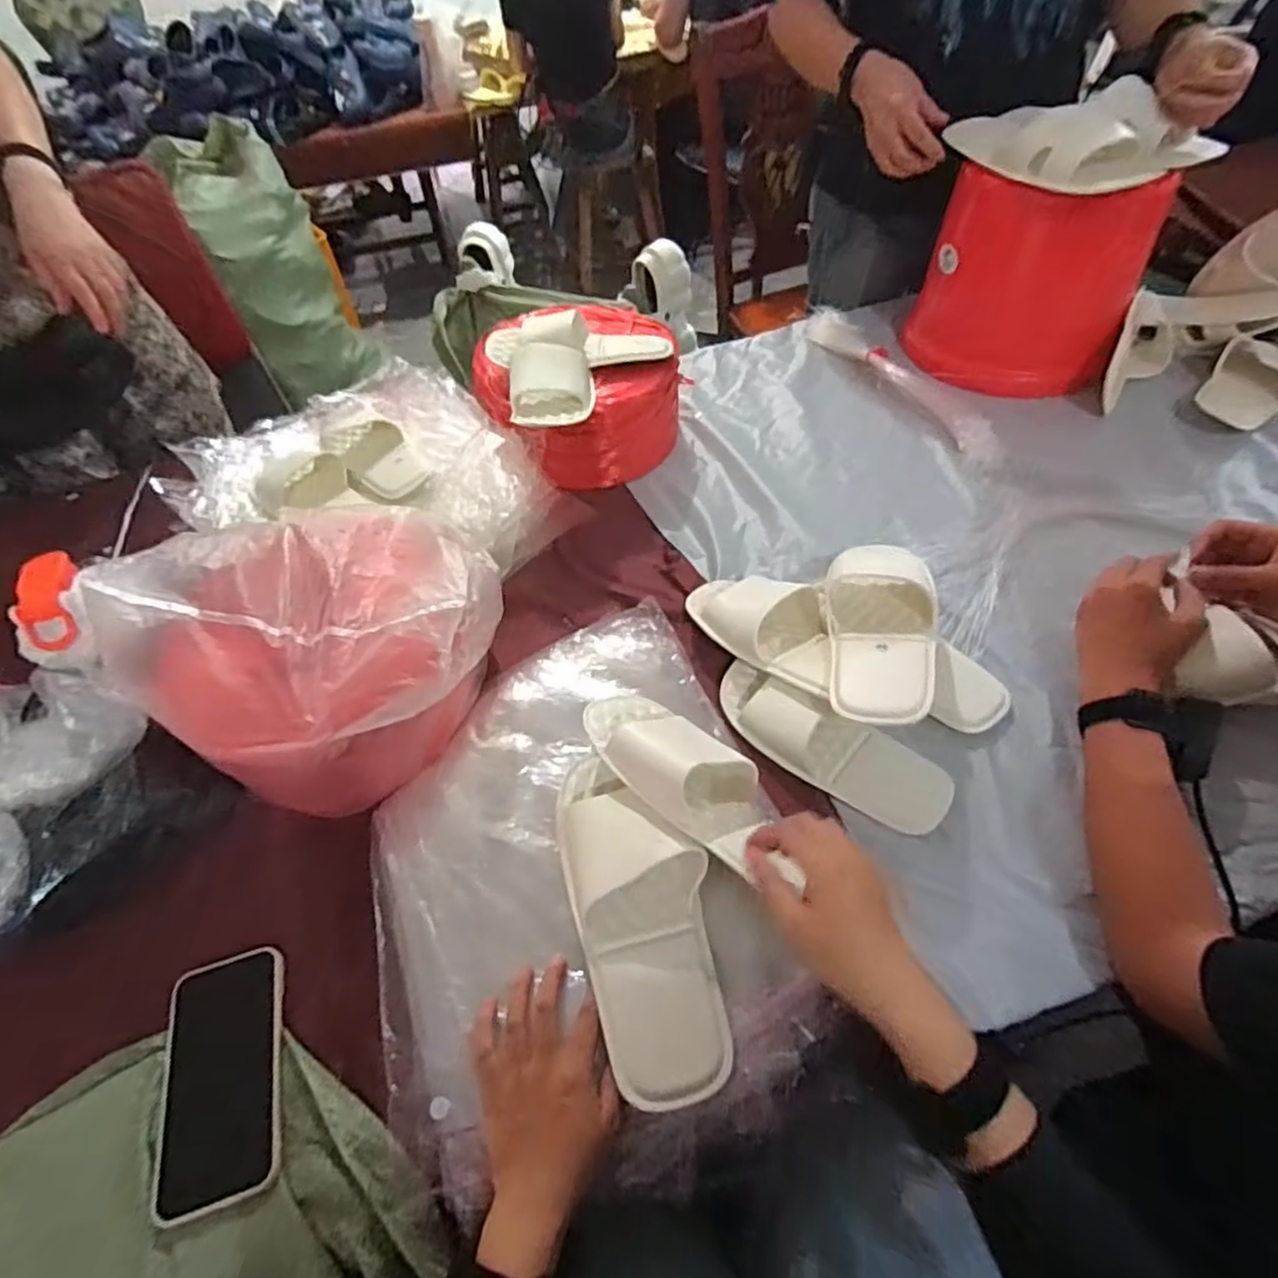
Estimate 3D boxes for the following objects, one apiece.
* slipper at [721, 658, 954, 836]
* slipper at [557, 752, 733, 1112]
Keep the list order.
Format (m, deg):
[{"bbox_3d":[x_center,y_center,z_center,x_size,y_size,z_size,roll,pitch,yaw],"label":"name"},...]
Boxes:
[{"bbox_3d":[0.177,0.092,0.615,0.231,0.046,0.090,25,58,23],"label":"slipper"},{"bbox_3d":[0.002,0.204,0.508,0.103,0.056,0.255,-17,60,-7],"label":"slipper"}]

